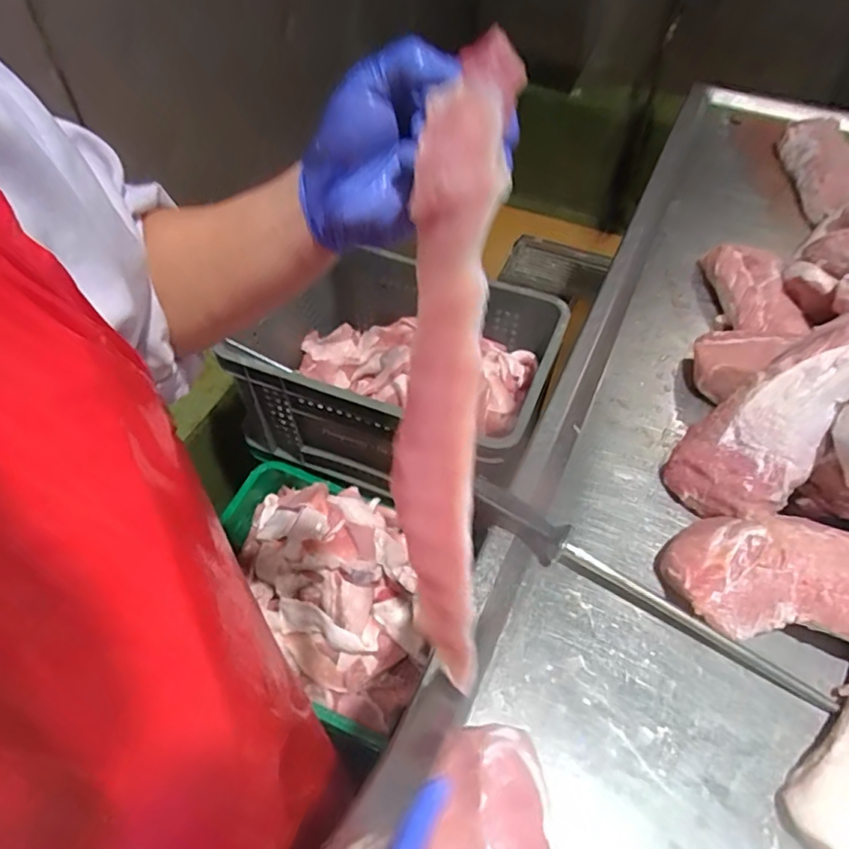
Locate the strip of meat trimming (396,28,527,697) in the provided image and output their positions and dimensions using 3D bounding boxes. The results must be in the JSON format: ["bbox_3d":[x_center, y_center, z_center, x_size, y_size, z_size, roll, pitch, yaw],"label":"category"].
[{"bbox_3d":[0.012,0.005,0.344,0.051,0.391,0.038,0,26,-3],"label":"strip of meat trimming"}]

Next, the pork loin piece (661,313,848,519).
[{"bbox_3d":[0.426,-0.021,0.663,0.327,0.070,0.122,-44,60,-3],"label":"pork loin piece"}]

